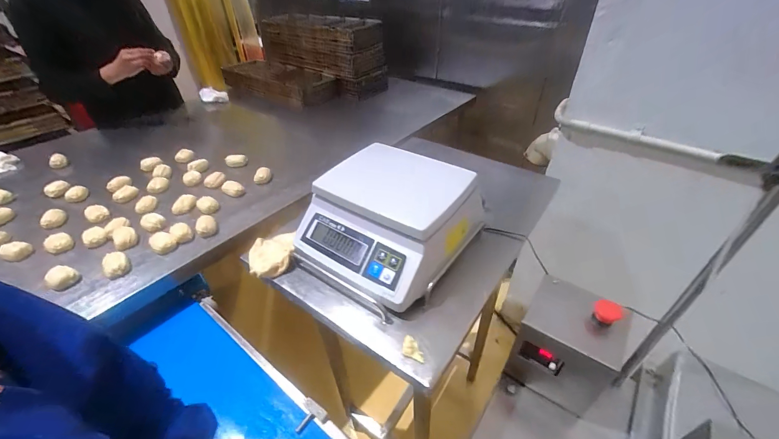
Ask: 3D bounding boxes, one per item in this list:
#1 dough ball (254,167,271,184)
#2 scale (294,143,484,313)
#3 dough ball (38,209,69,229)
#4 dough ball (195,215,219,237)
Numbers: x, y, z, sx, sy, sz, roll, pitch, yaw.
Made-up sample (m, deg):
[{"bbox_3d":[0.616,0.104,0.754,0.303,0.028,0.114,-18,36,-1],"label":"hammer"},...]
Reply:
[{"bbox_3d":[-0.364,-0.125,0.950,0.049,0.034,0.032,-21,43,-22],"label":"dough ball"},{"bbox_3d":[-0.006,-0.017,0.579,0.262,0.117,0.259,26,47,29],"label":"scale"},{"bbox_3d":[-0.837,-0.003,0.828,0.056,0.026,0.051,-1,39,1],"label":"dough ball"},{"bbox_3d":[-0.433,0.016,0.786,0.045,0.028,0.054,-25,45,-25],"label":"dough ball"}]

